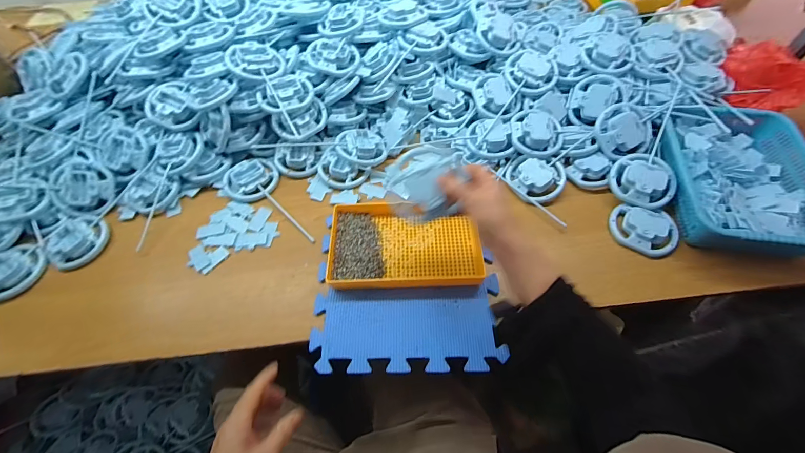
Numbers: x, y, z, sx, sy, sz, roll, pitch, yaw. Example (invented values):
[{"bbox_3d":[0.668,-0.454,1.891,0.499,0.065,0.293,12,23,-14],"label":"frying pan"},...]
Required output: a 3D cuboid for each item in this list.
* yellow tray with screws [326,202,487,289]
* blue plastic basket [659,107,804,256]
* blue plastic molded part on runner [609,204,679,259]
[{"bbox_3d":[0.005,0.026,0.573,0.242,0.027,0.154,-3,58,1],"label":"yellow tray with screws"},{"bbox_3d":[0.571,-0.082,0.589,0.221,0.065,0.287,5,58,6],"label":"blue plastic basket"},{"bbox_3d":[0.409,0.004,0.580,0.101,0.024,0.083,15,60,12],"label":"blue plastic molded part on runner"}]

